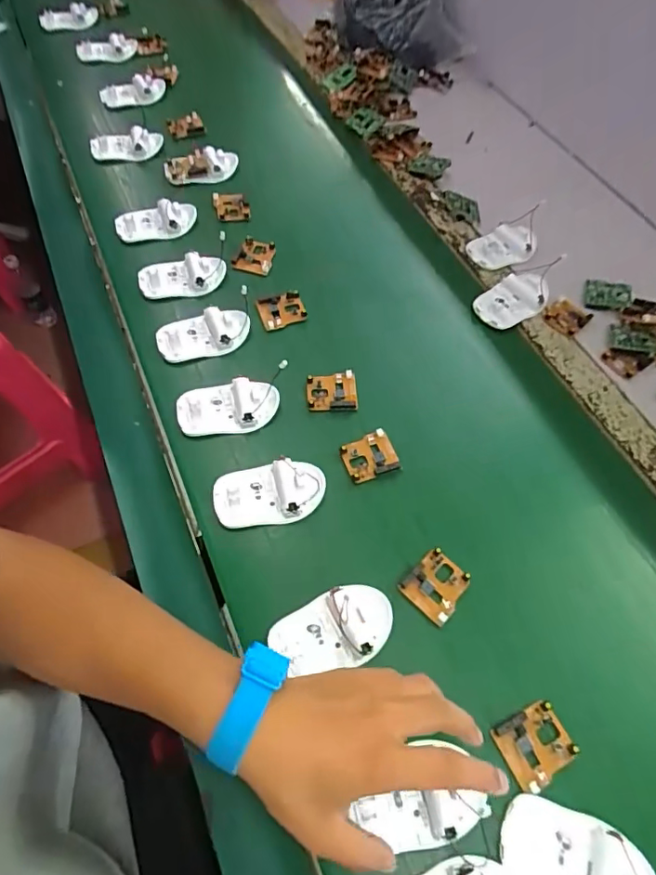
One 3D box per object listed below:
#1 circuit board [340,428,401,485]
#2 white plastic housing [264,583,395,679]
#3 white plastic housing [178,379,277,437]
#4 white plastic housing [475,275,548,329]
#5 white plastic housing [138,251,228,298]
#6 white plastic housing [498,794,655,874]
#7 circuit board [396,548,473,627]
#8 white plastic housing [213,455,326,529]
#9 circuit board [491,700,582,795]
[{"bbox_3d":[0.040,0.018,0.495,0.051,0.012,0.045,-15,61,-12],"label":"circuit board"},{"bbox_3d":[0.005,0.149,0.404,0.093,0.021,0.054,-16,61,-13],"label":"white plastic housing"},{"bbox_3d":[-0.098,-0.031,0.510,0.095,0.017,0.053,-4,59,-6],"label":"white plastic housing"},{"bbox_3d":[0.209,-0.158,0.598,0.089,0.019,0.057,-36,67,-22],"label":"white plastic housing"},{"bbox_3d":[-0.169,-0.188,0.601,0.098,0.018,0.056,-10,60,-9],"label":"white plastic housing"},{"bbox_3d":[0.161,0.273,0.333,0.096,0.017,0.056,20,60,9],"label":"white plastic housing"},{"bbox_3d":[0.089,0.122,0.431,0.046,0.010,0.048,40,65,19],"label":"circuit board"},{"bbox_3d":[-0.052,0.048,0.461,0.096,0.025,0.056,-12,60,-10],"label":"white plastic housing"},{"bbox_3d":[0.149,0.220,0.374,0.050,0.005,0.045,-22,62,-15],"label":"circuit board"}]

